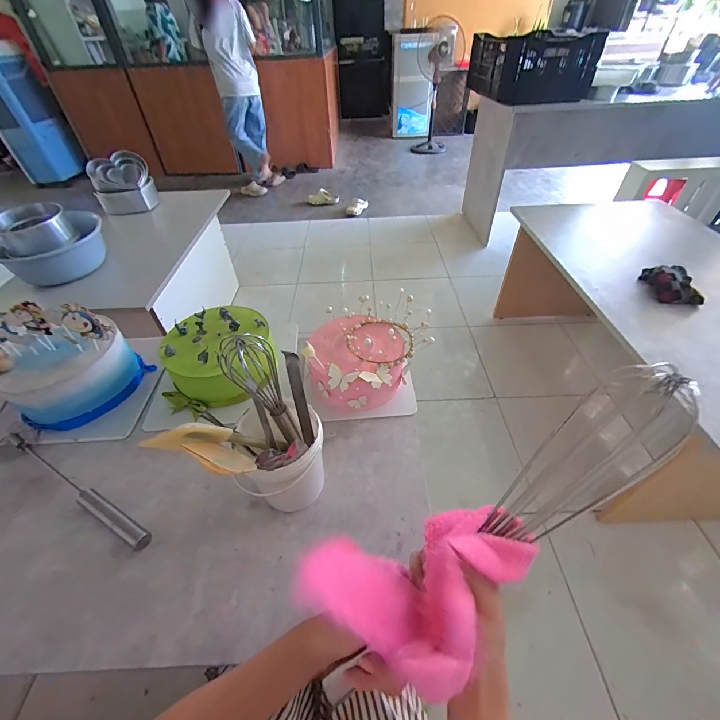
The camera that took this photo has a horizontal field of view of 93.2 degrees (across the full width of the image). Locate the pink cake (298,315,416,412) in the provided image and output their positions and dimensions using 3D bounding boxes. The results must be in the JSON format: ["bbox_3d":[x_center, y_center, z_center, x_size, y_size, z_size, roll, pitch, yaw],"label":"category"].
[{"bbox_3d":[0.004,-0.002,0.624,0.186,0.100,0.163,-4,46,-1],"label":"pink cake"}]

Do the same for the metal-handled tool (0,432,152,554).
[{"bbox_3d":[-0.447,0.190,0.525,0.348,0.031,0.025,20,50,21],"label":"metal-handled tool"}]

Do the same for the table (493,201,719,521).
[{"bbox_3d":[0.852,-0.082,1.034,0.600,0.431,1.007,-2,46,1],"label":"table"}]

